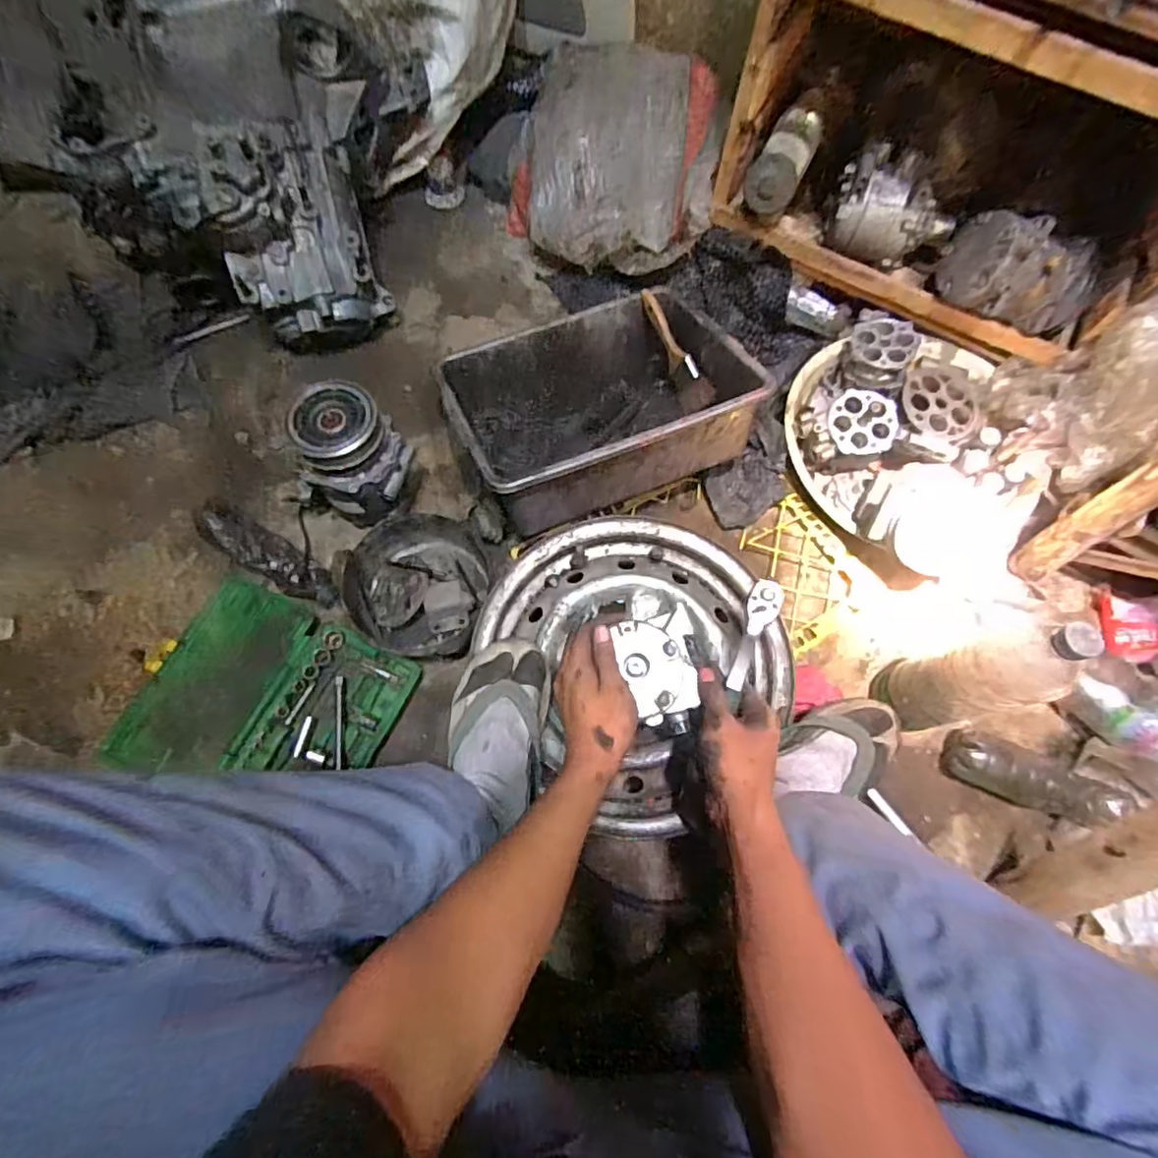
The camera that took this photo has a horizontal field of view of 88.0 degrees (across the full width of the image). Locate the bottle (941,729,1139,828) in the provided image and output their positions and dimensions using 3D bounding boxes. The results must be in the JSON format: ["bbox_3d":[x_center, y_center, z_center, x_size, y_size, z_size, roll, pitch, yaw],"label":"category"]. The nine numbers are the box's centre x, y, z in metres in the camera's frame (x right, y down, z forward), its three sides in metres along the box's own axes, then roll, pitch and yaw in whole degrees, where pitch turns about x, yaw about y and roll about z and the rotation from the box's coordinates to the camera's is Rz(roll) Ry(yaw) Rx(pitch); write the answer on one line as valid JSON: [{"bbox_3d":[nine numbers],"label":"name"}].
[{"bbox_3d":[0.562,0.253,0.739,0.203,0.059,0.066,21,71,7],"label":"bottle"}]

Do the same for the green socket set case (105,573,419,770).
[{"bbox_3d":[-0.412,0.163,0.782,0.337,0.038,0.270,22,71,7],"label":"green socket set case"}]

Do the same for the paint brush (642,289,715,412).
[{"bbox_3d":[0.143,-0.346,0.905,0.036,0.045,0.198,-25,88,-10],"label":"paint brush"}]

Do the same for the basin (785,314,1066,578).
[{"bbox_3d":[0.493,-0.207,0.882,0.347,0.122,0.349,0,69,-1],"label":"basin"}]

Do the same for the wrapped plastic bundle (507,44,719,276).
[{"bbox_3d":[0.047,-0.690,0.978,0.380,0.120,0.342,15,102,18],"label":"wrapped plastic bundle"}]

